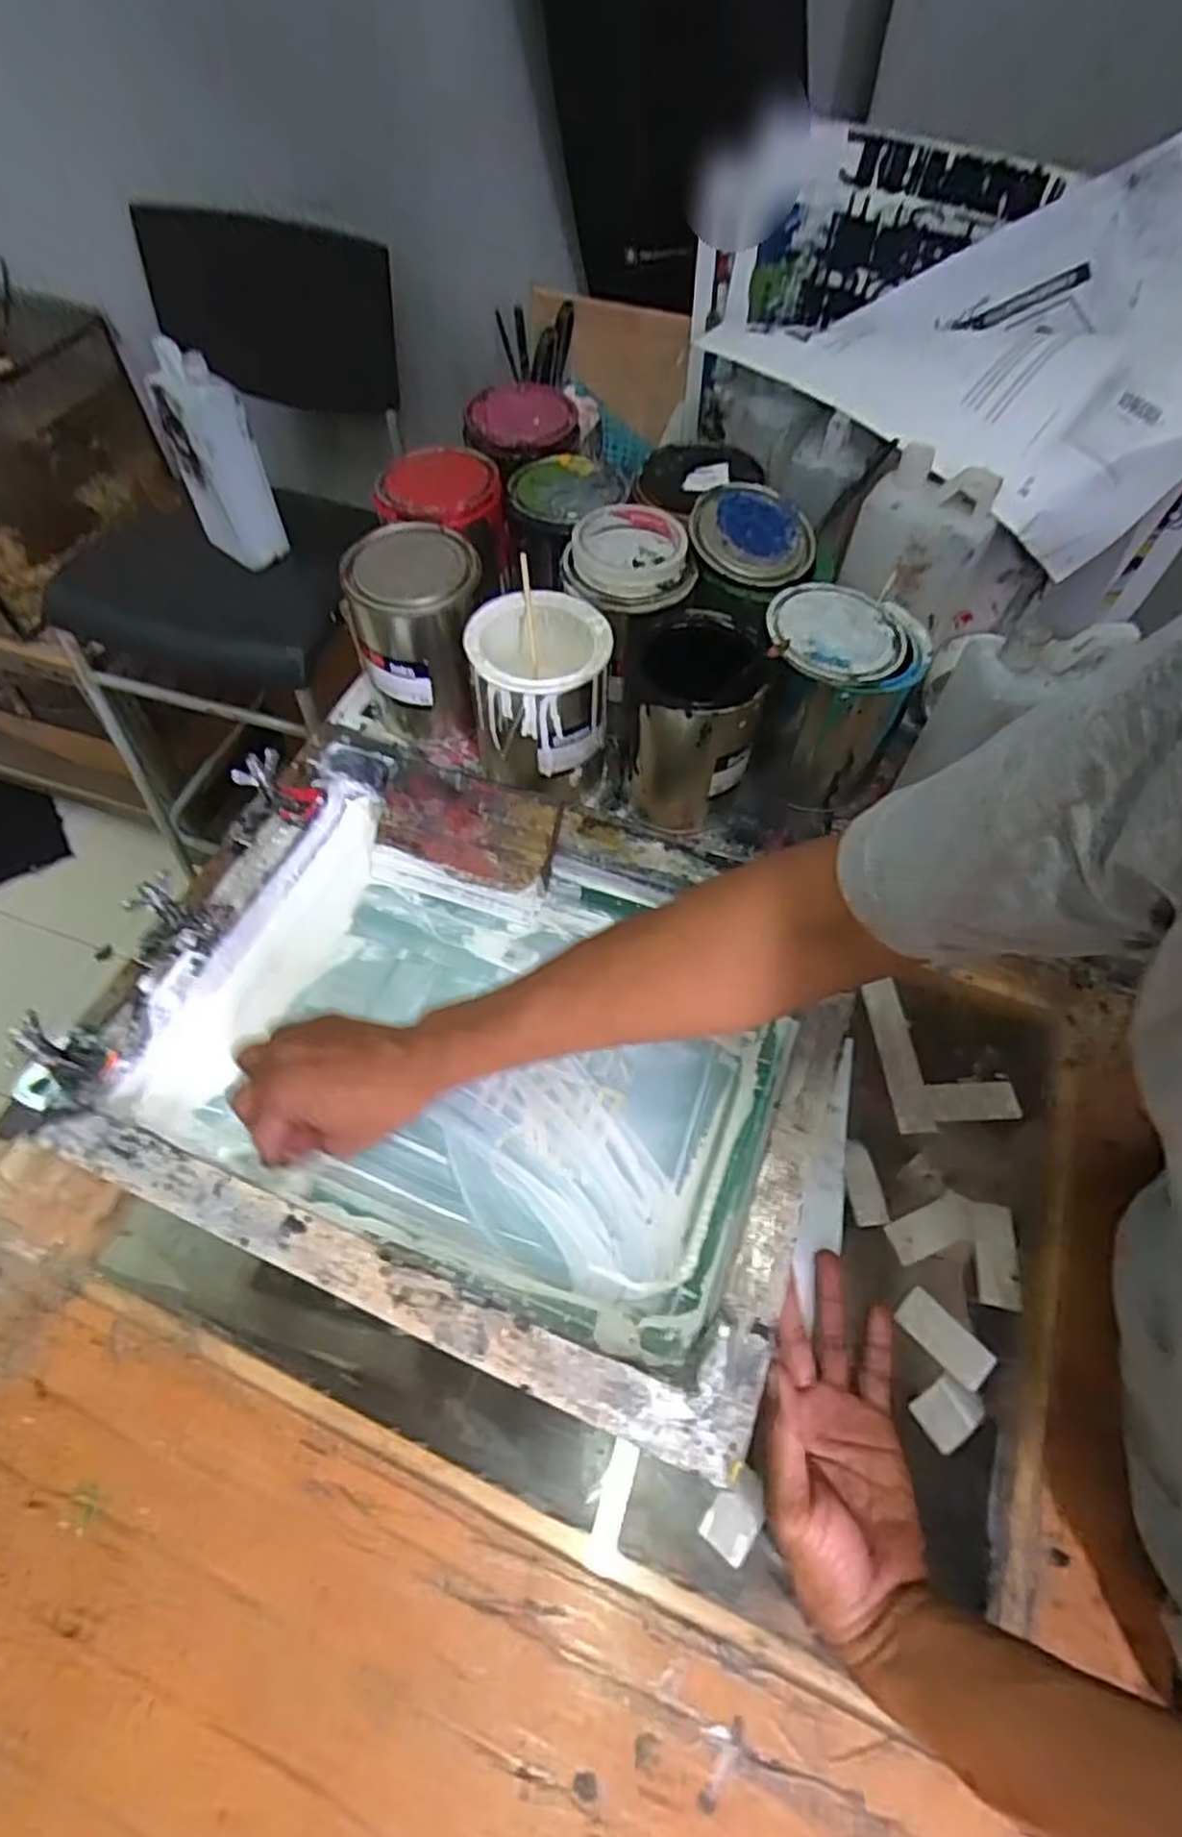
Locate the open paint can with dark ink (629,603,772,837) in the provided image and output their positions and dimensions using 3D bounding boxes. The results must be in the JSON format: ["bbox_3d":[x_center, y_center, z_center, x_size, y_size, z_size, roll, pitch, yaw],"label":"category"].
[{"bbox_3d":[0.077,-0.156,0.617,0.102,0.142,0.112,4,57,2],"label":"open paint can with dark ink"}]

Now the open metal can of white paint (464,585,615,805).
[{"bbox_3d":[-0.039,-0.173,0.617,0.103,0.127,0.102,0,57,-1],"label":"open metal can of white paint"}]

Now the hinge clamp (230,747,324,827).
[{"bbox_3d":[-0.238,-0.104,0.590,0.051,0.046,0.034,19,60,10],"label":"hinge clamp"}]

